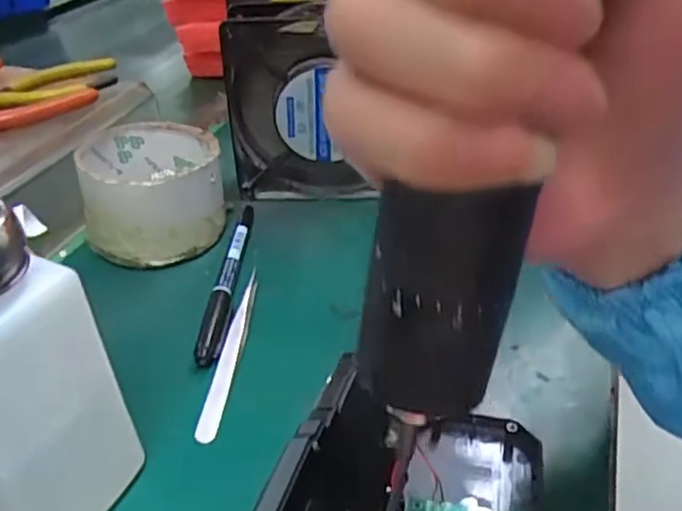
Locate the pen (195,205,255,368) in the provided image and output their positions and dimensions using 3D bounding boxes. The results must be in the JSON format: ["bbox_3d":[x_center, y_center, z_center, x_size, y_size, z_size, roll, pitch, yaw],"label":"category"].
[{"bbox_3d":[-0.062,0.008,0.363,0.012,0.011,0.139,1,36,3],"label":"pen"}]

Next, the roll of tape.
[{"bbox_3d":[-0.114,-0.038,0.392,0.079,0.058,0.077,-1,36,1],"label":"roll of tape"}]

